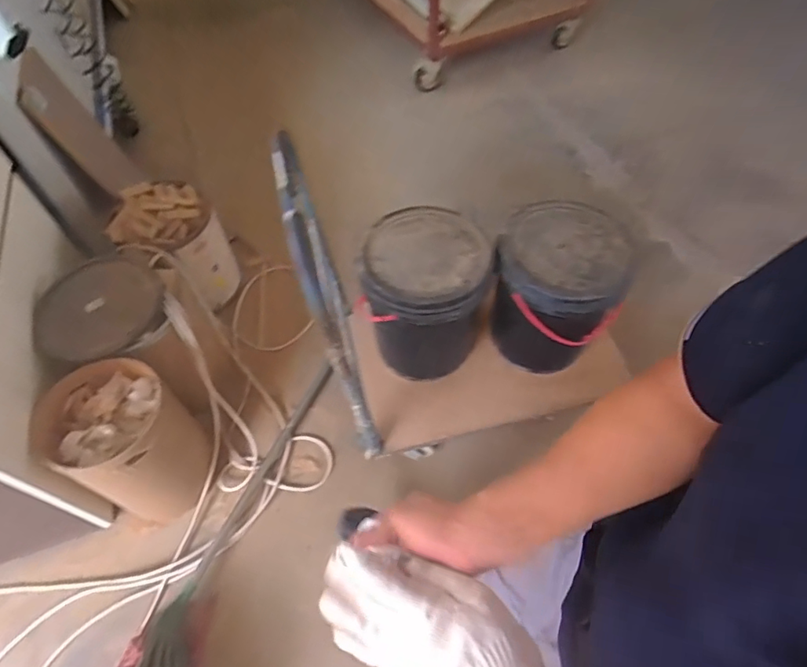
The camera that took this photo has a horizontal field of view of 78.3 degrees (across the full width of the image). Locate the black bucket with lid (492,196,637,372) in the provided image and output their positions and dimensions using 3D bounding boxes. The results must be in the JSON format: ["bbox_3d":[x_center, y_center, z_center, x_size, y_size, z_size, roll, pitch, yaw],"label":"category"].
[{"bbox_3d":[0.390,-0.105,1.326,0.296,0.370,0.304,-1,55,1],"label":"black bucket with lid"}]

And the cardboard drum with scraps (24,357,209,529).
[{"bbox_3d":[-0.726,0.283,1.331,0.309,0.393,0.281,27,60,18],"label":"cardboard drum with scraps"}]

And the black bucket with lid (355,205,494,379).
[{"bbox_3d":[0.051,-0.084,1.312,0.294,0.377,0.296,-1,55,1],"label":"black bucket with lid"}]

